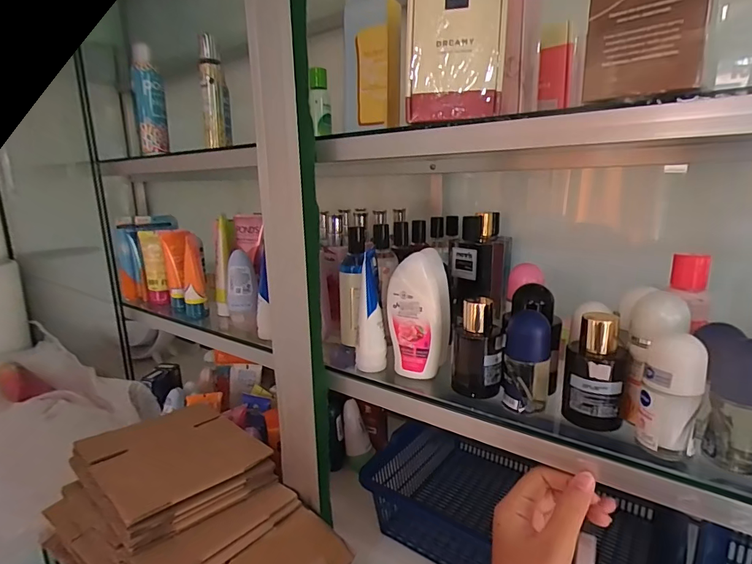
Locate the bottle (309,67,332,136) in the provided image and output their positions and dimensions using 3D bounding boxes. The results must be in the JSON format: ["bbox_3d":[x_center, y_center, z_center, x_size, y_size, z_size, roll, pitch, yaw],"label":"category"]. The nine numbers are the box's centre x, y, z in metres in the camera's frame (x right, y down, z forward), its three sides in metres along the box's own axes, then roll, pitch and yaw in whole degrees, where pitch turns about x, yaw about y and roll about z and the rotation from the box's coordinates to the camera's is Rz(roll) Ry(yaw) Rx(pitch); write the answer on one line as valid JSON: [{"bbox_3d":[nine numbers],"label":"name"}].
[{"bbox_3d":[-0.087,-0.284,0.671,0.033,0.098,0.027,-3,14,-6],"label":"bottle"}]

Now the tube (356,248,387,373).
[{"bbox_3d":[-0.006,0.032,0.455,0.031,0.124,0.037,-2,14,0],"label":"tube"}]

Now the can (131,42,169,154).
[{"bbox_3d":[-0.384,-0.309,0.723,0.042,0.167,0.041,-8,16,-24],"label":"can"}]

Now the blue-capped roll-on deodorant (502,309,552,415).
[{"bbox_3d":[0.130,0.068,0.368,0.037,0.085,0.032,3,15,20],"label":"blue-capped roll-on deodorant"}]

